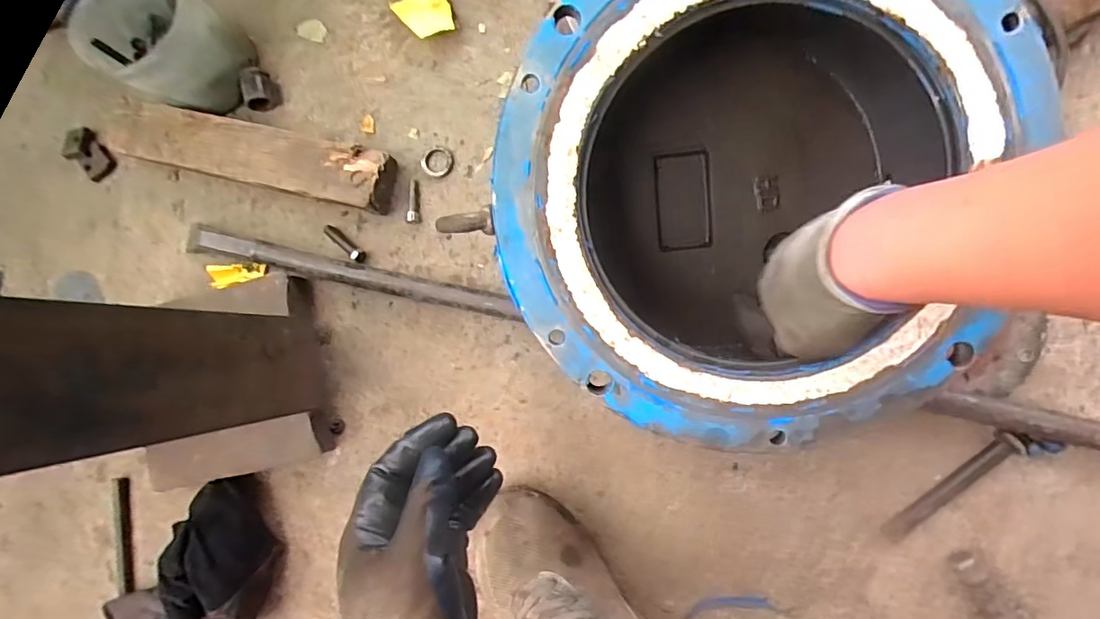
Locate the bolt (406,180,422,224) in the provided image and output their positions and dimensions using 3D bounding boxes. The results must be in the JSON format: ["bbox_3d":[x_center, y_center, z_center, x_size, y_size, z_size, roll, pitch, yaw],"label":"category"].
[{"bbox_3d":[-0.151,-0.119,0.600,0.016,0.007,0.051,-6,73,8],"label":"bolt"}]

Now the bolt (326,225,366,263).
[{"bbox_3d":[-0.230,-0.075,0.609,0.066,0.013,0.012,40,94,21],"label":"bolt"}]

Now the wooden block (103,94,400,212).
[{"bbox_3d":[-0.338,-0.172,0.603,0.337,0.055,0.069,14,90,9],"label":"wooden block"}]

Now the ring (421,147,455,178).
[{"bbox_3d":[-0.124,-0.163,0.599,0.034,0.007,0.033,0,88,8],"label":"ring"}]

